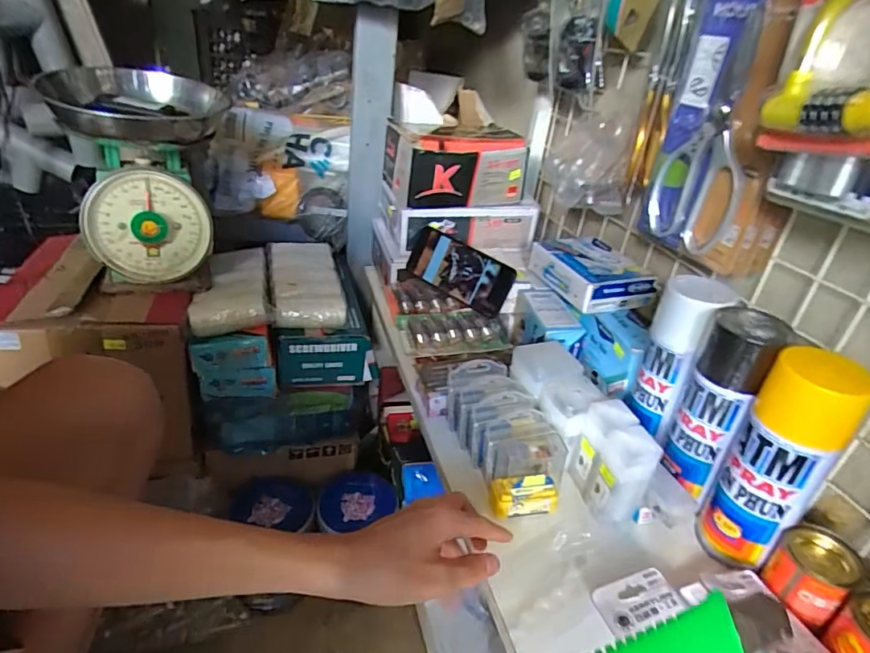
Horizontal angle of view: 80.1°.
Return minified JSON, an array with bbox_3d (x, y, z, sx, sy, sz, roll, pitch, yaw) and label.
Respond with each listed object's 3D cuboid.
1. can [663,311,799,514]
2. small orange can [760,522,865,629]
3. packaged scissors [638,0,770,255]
[{"bbox_3d":[0.259,0.069,0.475,0.061,0.167,0.062,6,29,-3],"label":"can"},{"bbox_3d":[0.301,0.198,0.416,0.055,0.051,0.053,-15,36,-34],"label":"small orange can"},{"bbox_3d":[0.253,-0.207,0.491,0.023,0.258,0.108,-2,16,-25],"label":"packaged scissors"}]

